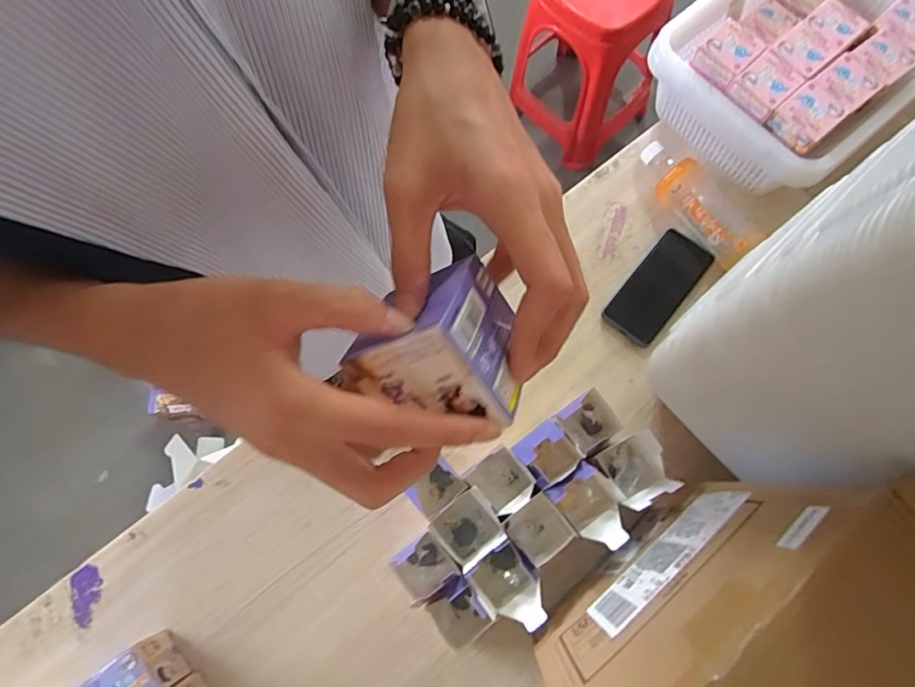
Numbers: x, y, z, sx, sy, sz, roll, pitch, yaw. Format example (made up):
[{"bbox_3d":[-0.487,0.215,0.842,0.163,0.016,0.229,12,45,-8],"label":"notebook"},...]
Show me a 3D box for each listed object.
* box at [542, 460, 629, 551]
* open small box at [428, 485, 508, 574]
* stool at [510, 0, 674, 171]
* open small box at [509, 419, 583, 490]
[{"bbox_3d":[0.145,0.183,0.579,0.059,0.064,0.087,-38,78,-9],"label":"box"},{"bbox_3d":[0.011,0.208,0.582,0.071,0.074,0.063,-39,78,-9],"label":"open small box"},{"bbox_3d":[0.381,-0.806,1.426,0.313,0.411,0.304,38,79,10],"label":"stool"},{"bbox_3d":[0.103,0.126,0.589,0.063,0.073,0.063,-36,77,-8],"label":"open small box"}]

